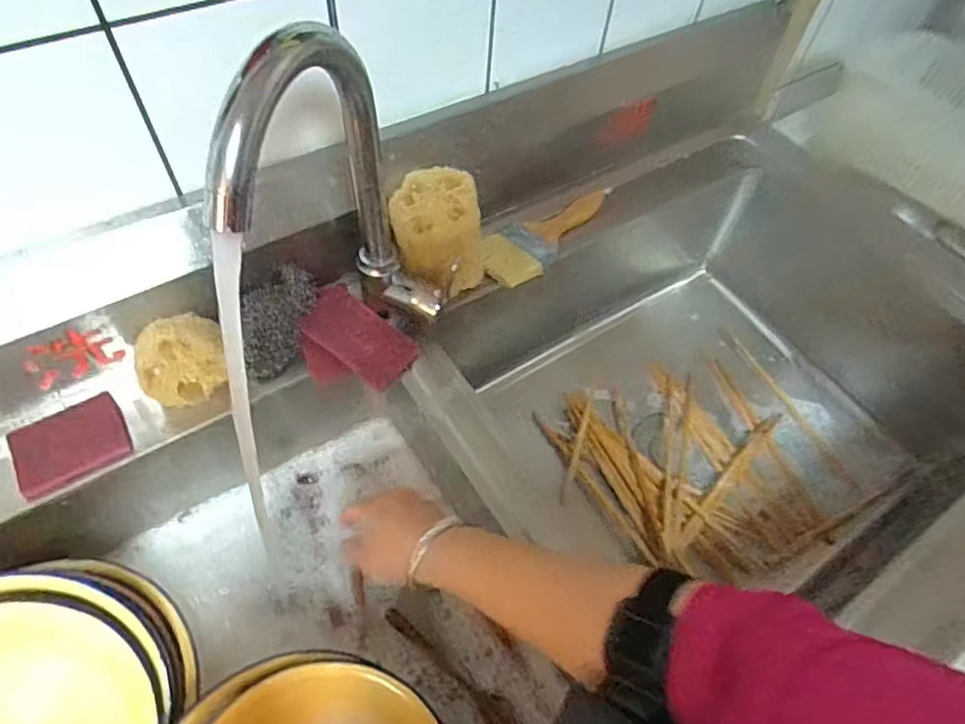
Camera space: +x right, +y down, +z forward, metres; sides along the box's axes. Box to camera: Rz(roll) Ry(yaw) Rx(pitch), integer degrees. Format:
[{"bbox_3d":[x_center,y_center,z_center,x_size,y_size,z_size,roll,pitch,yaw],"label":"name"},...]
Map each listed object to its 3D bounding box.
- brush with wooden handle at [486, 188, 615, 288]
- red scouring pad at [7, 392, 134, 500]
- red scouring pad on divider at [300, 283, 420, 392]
[{"bbox_3d":[0.073,-0.144,0.660,0.063,0.017,0.188,40,62,21],"label":"brush with wooden handle"},{"bbox_3d":[-0.339,0.067,0.495,0.081,0.017,0.062,-29,63,-21],"label":"red scouring pad"},{"bbox_3d":[-0.116,-0.025,0.561,0.111,0.010,0.060,41,67,12],"label":"red scouring pad on divider"}]

